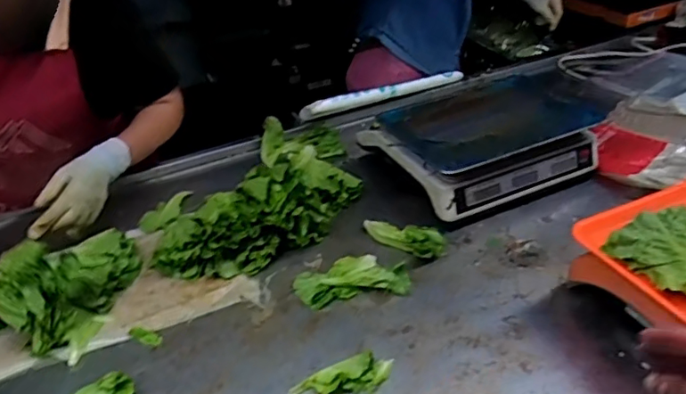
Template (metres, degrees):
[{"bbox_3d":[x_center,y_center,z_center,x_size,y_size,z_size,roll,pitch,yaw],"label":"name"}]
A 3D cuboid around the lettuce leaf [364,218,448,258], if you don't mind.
[{"bbox_3d":[0.095,0.058,0.856,0.143,0.036,0.051,25,44,38],"label":"lettuce leaf"}]

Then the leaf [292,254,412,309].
[{"bbox_3d":[0.011,0.112,0.794,0.158,0.033,0.076,-8,33,-4],"label":"leaf"}]

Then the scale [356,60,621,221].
[{"bbox_3d":[0.252,-0.104,1.025,0.348,0.115,0.316,-19,35,-19],"label":"scale"}]

